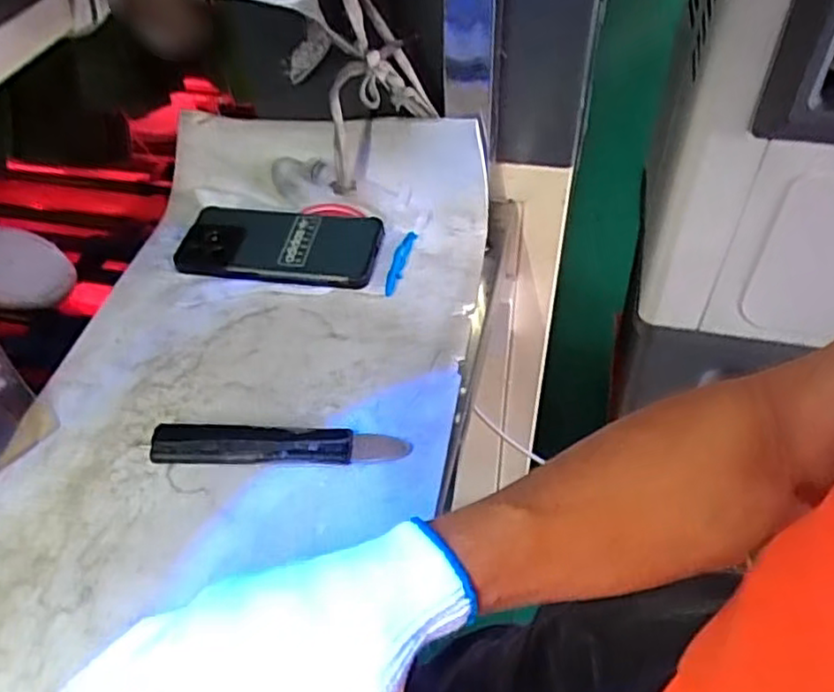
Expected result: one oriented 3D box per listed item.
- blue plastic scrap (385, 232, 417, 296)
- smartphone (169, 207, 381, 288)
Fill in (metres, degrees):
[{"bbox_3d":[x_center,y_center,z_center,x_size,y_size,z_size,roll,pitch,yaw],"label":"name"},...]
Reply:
[{"bbox_3d":[-0.015,-0.069,0.569,0.010,0.012,0.070,11,50,13],"label":"blue plastic scrap"},{"bbox_3d":[-0.114,-0.086,0.579,0.162,0.015,0.082,7,50,6],"label":"smartphone"}]

